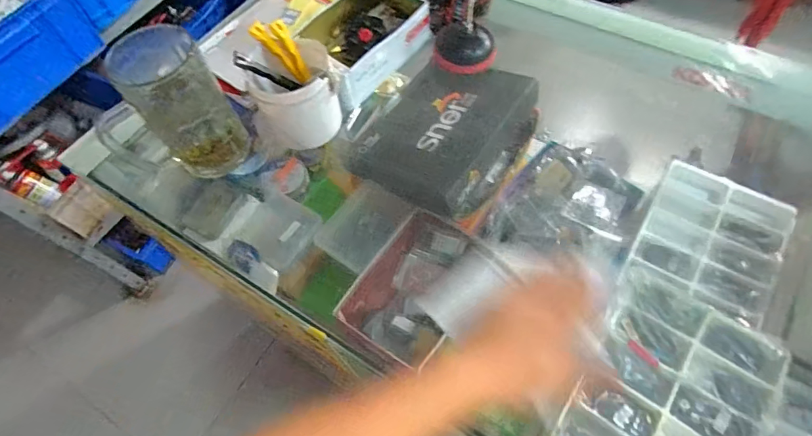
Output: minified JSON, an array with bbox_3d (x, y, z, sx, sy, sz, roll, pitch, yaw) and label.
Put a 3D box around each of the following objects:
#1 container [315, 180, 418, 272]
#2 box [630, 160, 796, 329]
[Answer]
[{"bbox_3d":[-0.065,0.011,0.691,0.105,0.039,0.136,35,69,21],"label":"container"},{"bbox_3d":[0.432,0.028,0.630,0.170,0.028,0.199,30,67,19],"label":"box"}]

